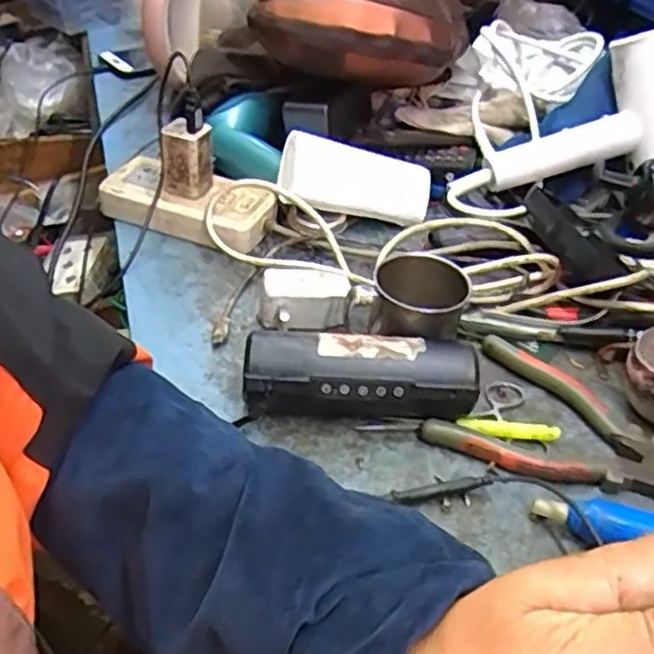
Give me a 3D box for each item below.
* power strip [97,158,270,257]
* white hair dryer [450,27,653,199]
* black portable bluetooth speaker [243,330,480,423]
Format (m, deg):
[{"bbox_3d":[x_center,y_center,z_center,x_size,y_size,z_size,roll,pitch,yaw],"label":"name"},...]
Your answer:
[{"bbox_3d":[-0.124,-0.109,0.626,0.150,0.038,0.066,19,42,15],"label":"power strip"},{"bbox_3d":[0.229,-0.172,0.649,0.235,0.109,0.083,-24,40,12],"label":"white hair dryer"},{"bbox_3d":[0.021,0.036,0.464,0.147,0.052,0.046,1,41,-6],"label":"black portable bluetooth speaker"}]

